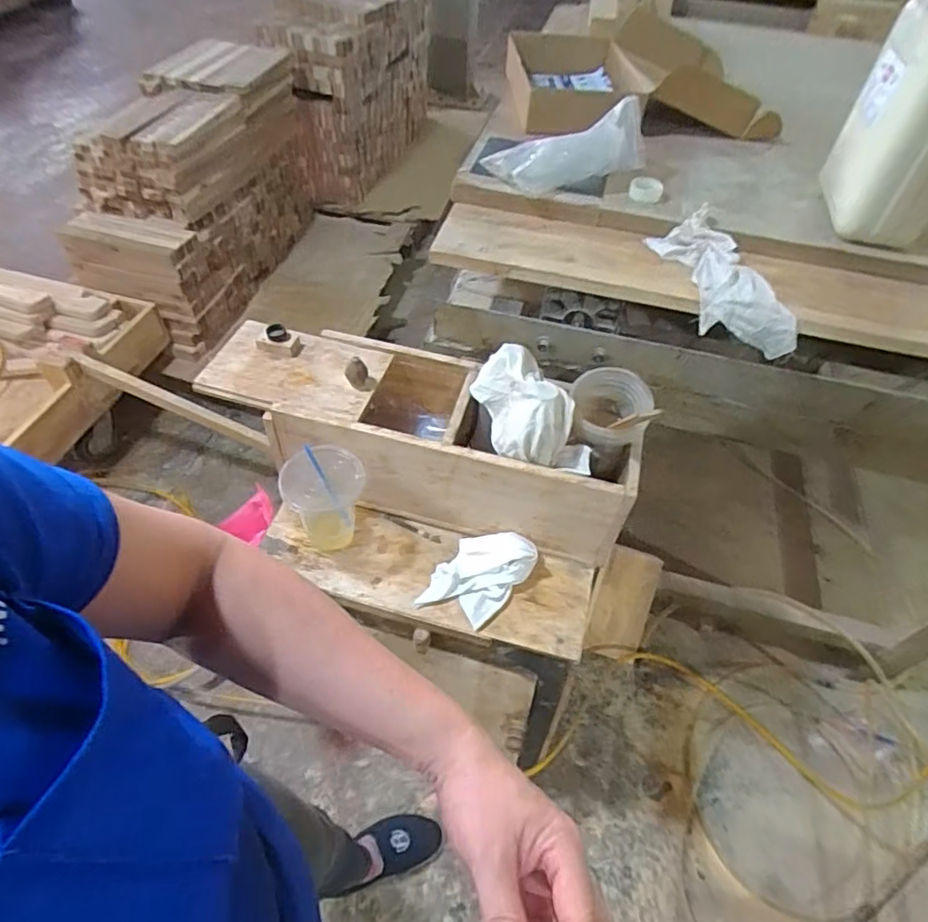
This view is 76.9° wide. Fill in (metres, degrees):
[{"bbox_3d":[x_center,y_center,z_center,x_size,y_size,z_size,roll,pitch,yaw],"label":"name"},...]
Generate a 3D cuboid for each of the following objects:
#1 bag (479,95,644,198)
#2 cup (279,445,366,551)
[{"bbox_3d":[0.158,-0.466,0.896,0.239,0.109,0.079,-7,52,-9],"label":"bag"},{"bbox_3d":[-0.200,0.055,0.860,0.110,0.157,0.088,-21,55,-19],"label":"cup"}]

